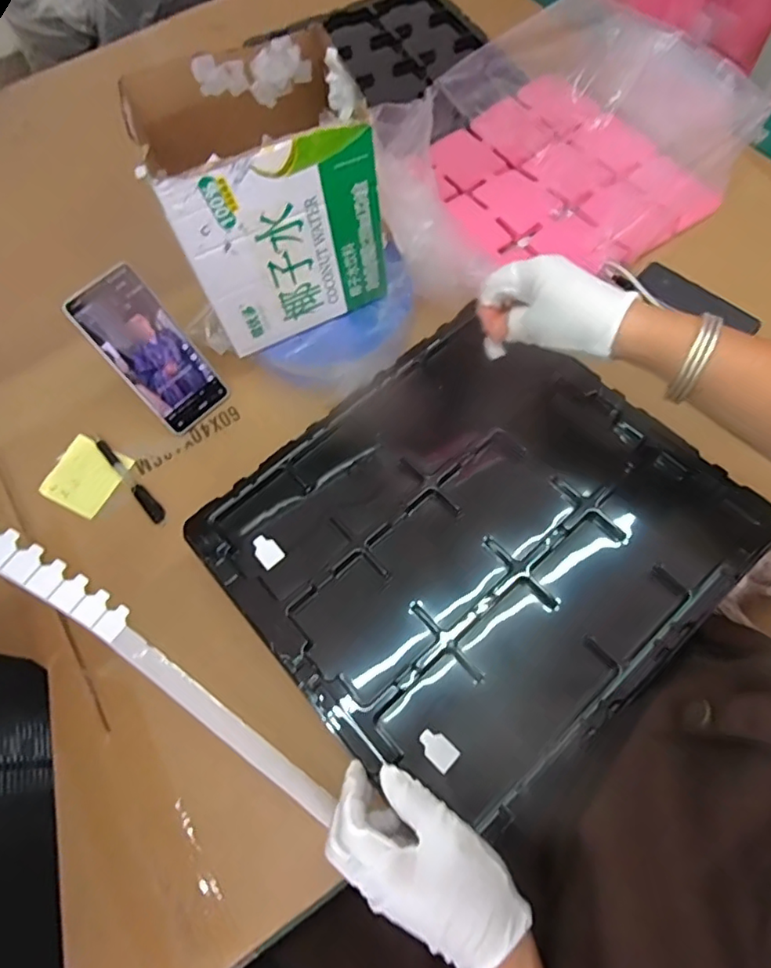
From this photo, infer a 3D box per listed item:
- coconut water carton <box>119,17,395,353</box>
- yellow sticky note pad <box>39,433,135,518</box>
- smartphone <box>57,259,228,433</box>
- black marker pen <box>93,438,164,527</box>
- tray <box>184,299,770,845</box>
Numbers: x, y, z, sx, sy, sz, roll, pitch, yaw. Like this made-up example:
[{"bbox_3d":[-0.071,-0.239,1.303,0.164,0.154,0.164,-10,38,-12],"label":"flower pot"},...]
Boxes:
[{"bbox_3d":[-0.112,-0.273,0.540,0.181,0.192,0.145,-26,68,-8],"label":"coconut water carton"},{"bbox_3d":[-0.318,-0.009,0.594,0.078,0.006,0.074,24,70,13],"label":"yellow sticky note pad"},{"bbox_3d":[-0.236,-0.133,0.572,0.080,0.163,0.007,-44,34,-14],"label":"smartphone"},{"bbox_3d":[-0.270,-0.007,0.585,0.013,0.012,0.139,-42,71,-14],"label":"black marker pen"},{"bbox_3d":[0.073,0.037,0.461,0.362,0.019,0.324,-39,70,-13],"label":"tray"}]

